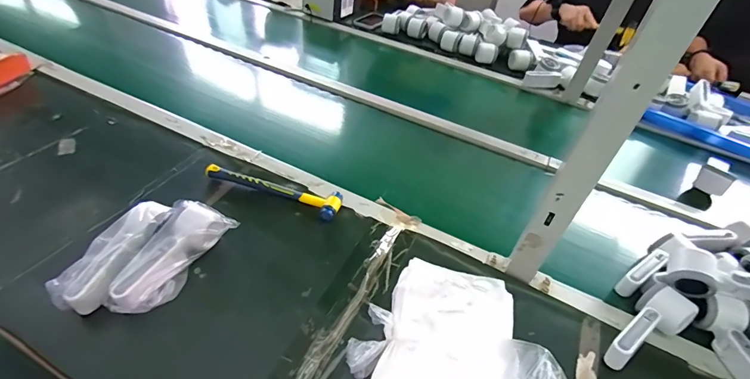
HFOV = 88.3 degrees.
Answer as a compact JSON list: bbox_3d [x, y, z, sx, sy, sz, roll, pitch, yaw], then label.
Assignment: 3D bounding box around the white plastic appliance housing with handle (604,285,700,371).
[{"bbox_3d":[0.372,0.191,0.536,0.151,0.052,0.061,-18,49,-26],"label":"white plastic appliance housing with handle"}]

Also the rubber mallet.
[{"bbox_3d":[-0.175,-0.007,0.682,0.242,0.029,0.056,19,44,10],"label":"rubber mallet"}]

